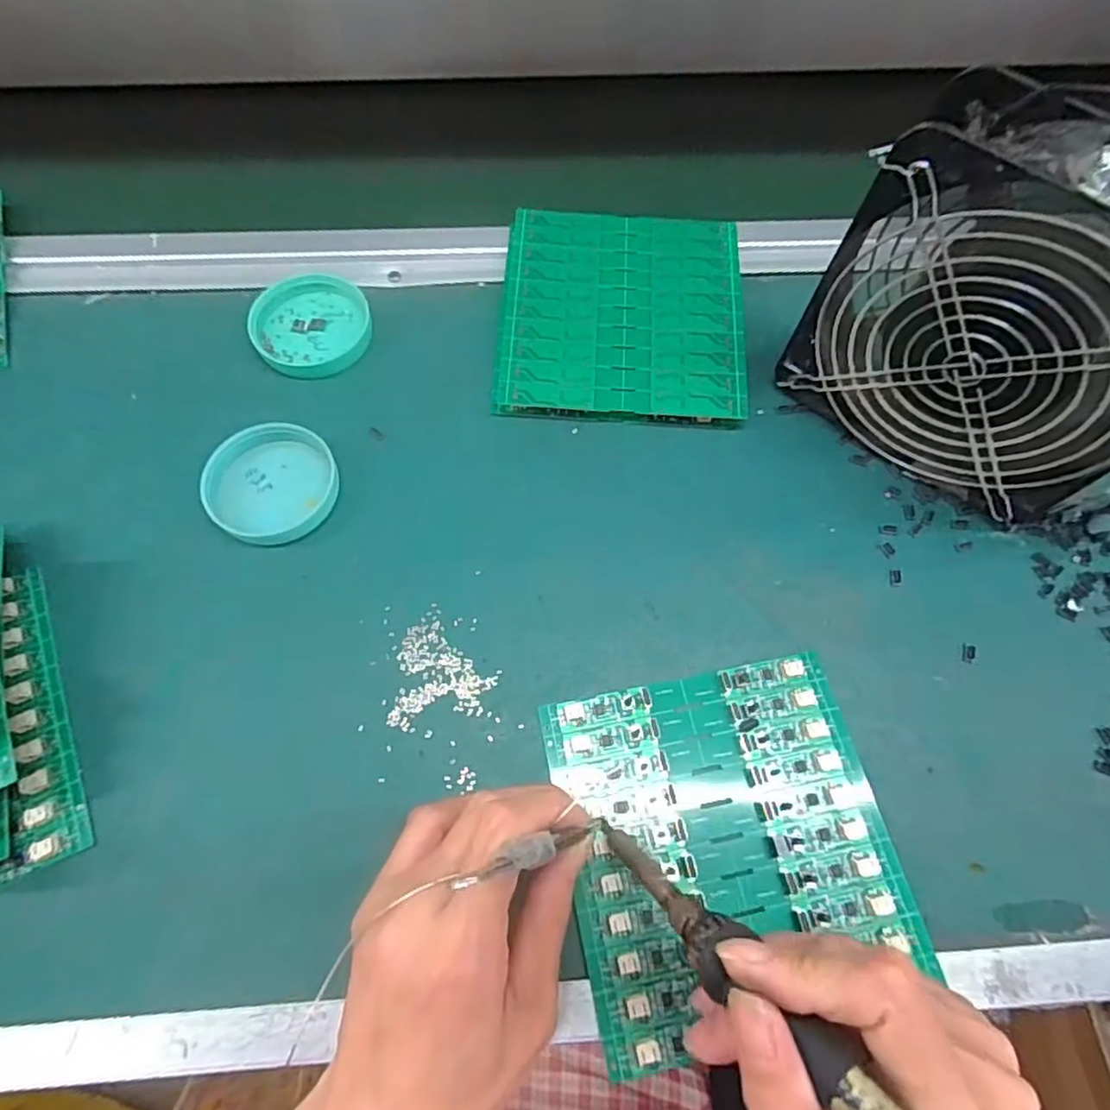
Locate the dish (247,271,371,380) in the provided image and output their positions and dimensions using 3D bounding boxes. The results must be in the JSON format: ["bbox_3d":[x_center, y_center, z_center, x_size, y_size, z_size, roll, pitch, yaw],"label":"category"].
[{"bbox_3d":[-0.141,-0.135,0.364,0.062,0.014,0.064,1,67,-1],"label":"dish"}]

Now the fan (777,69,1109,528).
[{"bbox_3d":[0.197,-0.103,0.281,0.148,0.155,0.064,33,70,12],"label":"fan"}]

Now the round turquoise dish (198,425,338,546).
[{"bbox_3d":[-0.145,-0.038,0.322,0.059,0.018,0.063,1,67,-1],"label":"round turquoise dish"}]

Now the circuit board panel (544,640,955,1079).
[{"bbox_3d":[0.073,0.117,0.266,0.133,0.010,0.133,-11,67,-5],"label":"circuit board panel"}]

